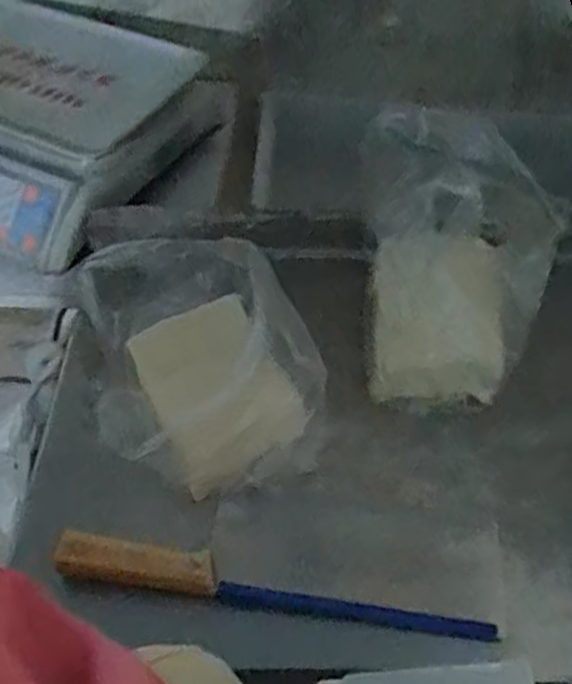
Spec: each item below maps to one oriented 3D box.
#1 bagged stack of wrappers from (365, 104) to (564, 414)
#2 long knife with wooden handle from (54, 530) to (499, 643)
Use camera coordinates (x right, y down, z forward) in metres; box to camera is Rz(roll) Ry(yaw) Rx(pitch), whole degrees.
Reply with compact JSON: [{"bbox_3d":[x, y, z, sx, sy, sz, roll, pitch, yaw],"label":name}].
[{"bbox_3d":[0.144,-0.070,0.614,0.145,0.199,0.174,0,50,1],"label":"bagged stack of wrappers"},{"bbox_3d":[-0.011,0.176,0.517,0.313,0.019,0.028,7,50,7],"label":"long knife with wooden handle"}]

